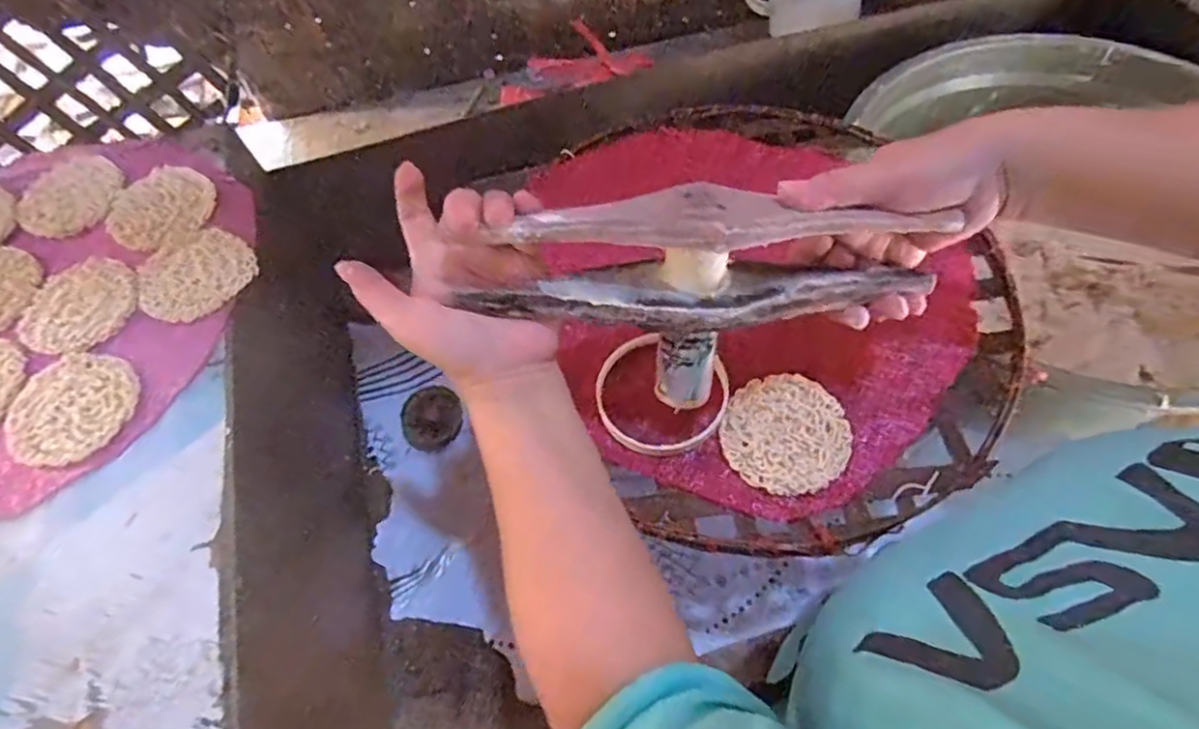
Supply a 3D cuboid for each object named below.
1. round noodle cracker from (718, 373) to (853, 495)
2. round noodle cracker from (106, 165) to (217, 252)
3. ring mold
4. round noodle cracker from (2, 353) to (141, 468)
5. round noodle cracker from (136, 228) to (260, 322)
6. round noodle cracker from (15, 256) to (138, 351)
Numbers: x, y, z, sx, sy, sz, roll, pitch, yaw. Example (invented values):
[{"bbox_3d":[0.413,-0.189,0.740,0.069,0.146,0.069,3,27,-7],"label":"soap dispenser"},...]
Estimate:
[{"bbox_3d":[0.120,0.044,0.415,0.077,0.011,0.078,-2,60,3],"label":"round noodle cracker"},{"bbox_3d":[-0.344,-0.124,0.505,0.086,0.005,0.077,37,69,23],"label":"round noodle cracker"},{"bbox_3d":[0.040,0.019,0.435,0.088,0.015,0.083,-2,60,3],"label":"ring mold"},{"bbox_3d":[-0.348,0.029,0.426,0.078,0.009,0.078,-2,60,3],"label":"round noodle cracker"},{"bbox_3d":[-0.296,-0.067,0.470,0.079,0.004,0.071,-32,63,-13],"label":"round noodle cracker"},{"bbox_3d":[-0.378,-0.044,0.465,0.080,0.004,0.079,-2,60,3],"label":"round noodle cracker"}]

